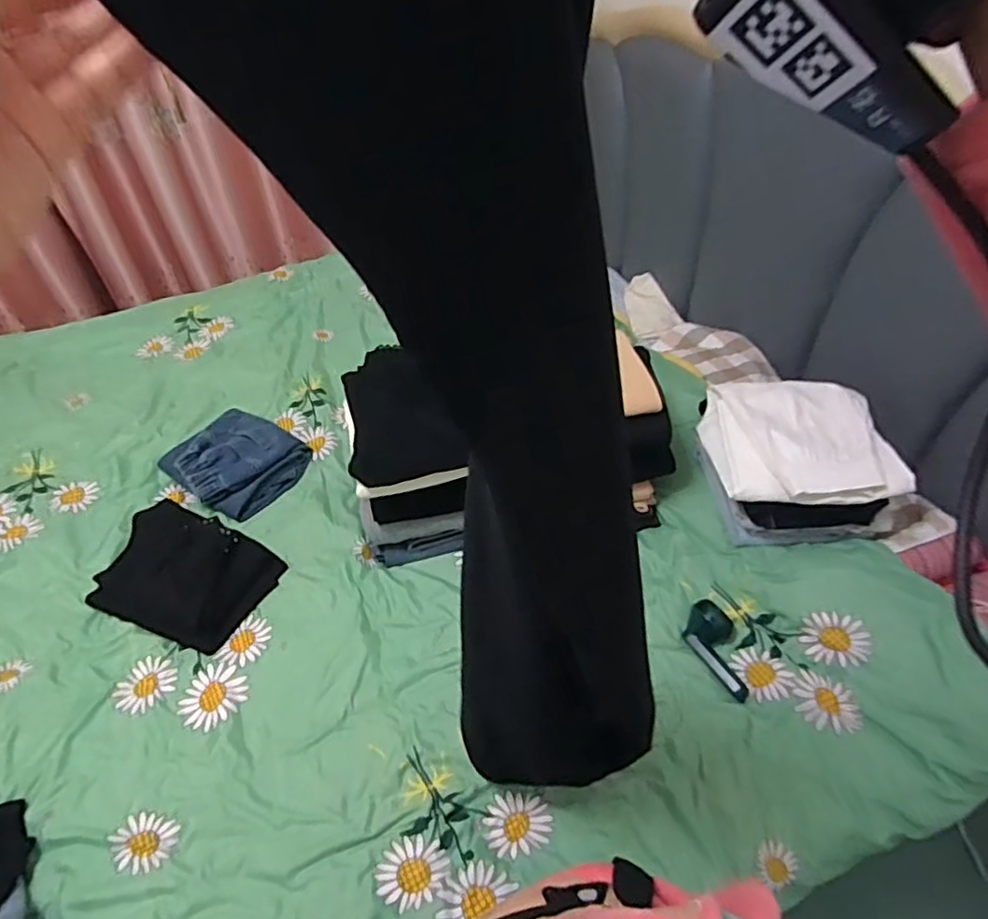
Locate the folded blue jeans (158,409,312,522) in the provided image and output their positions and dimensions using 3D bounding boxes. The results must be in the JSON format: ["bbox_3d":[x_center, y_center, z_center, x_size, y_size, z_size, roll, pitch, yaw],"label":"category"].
[{"bbox_3d":[-0.536,-0.005,1.310,0.264,0.050,0.226,27,53,25],"label":"folded blue jeans"}]

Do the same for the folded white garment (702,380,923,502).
[{"bbox_3d":[0.542,-0.042,1.131,0.301,0.070,0.264,-5,46,-2],"label":"folded white garment"}]

